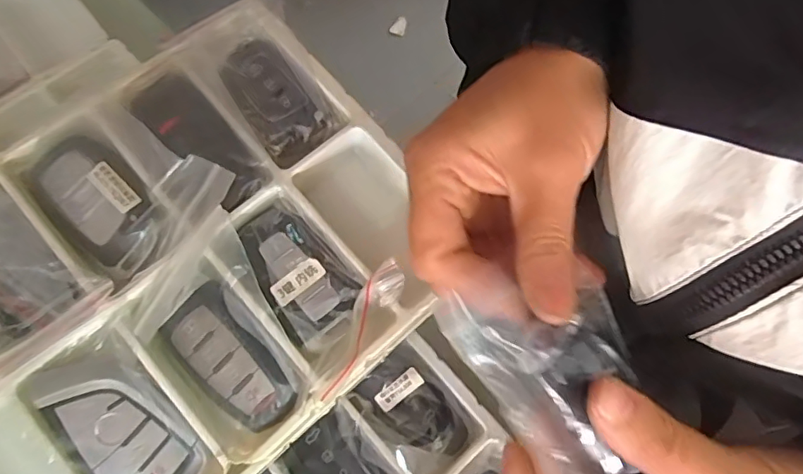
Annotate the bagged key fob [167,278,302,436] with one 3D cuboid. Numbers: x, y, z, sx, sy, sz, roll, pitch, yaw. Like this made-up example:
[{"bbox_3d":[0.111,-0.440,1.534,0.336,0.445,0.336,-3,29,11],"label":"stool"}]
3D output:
[{"bbox_3d":[-0.072,0.052,0.227,0.031,0.018,0.060,-37,75,-12],"label":"bagged key fob"}]

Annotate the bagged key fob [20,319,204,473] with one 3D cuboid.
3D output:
[{"bbox_3d":[-0.112,0.075,0.215,0.039,0.016,0.075,-39,76,-13],"label":"bagged key fob"}]

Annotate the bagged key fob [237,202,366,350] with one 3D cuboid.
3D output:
[{"bbox_3d":[-0.047,0.016,0.239,0.038,0.010,0.063,-43,77,-14],"label":"bagged key fob"}]

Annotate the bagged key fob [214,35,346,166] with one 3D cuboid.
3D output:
[{"bbox_3d":[-0.062,-0.066,0.262,0.038,0.013,0.063,-43,76,-14],"label":"bagged key fob"}]

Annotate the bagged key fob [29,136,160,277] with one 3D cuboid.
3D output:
[{"bbox_3d":[-0.134,-0.016,0.242,0.065,0.016,0.040,44,92,3],"label":"bagged key fob"}]

